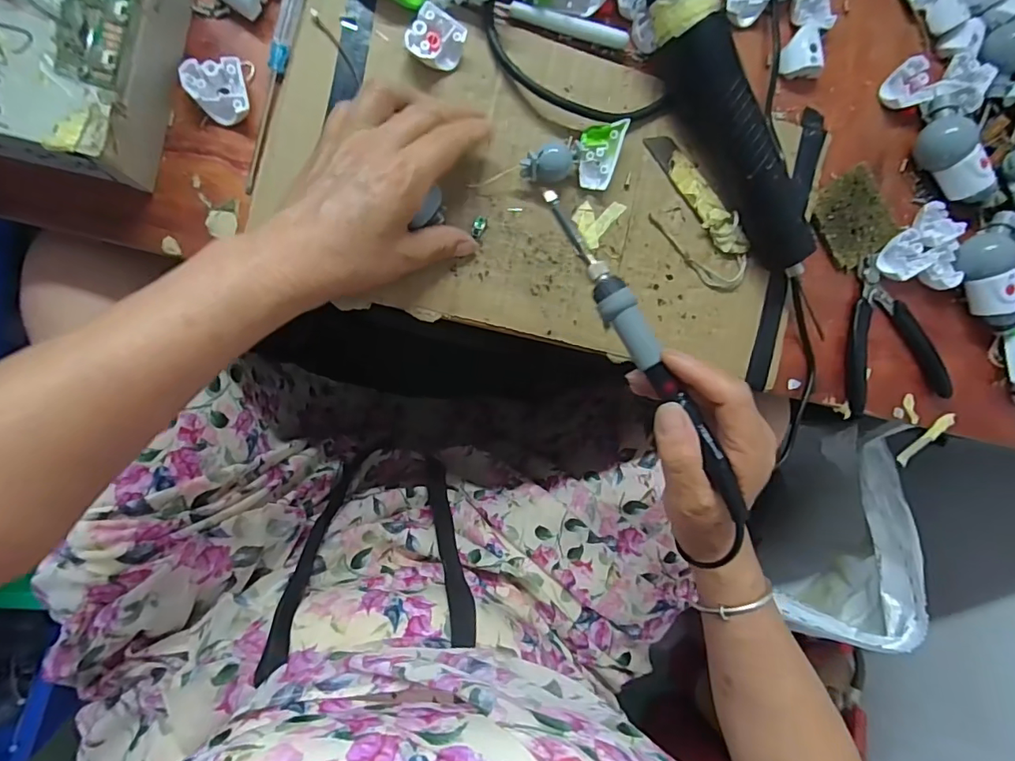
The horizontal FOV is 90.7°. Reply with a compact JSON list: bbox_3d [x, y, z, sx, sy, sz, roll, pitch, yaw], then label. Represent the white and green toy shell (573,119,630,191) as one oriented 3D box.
[{"bbox_3d":[0.058,-0.149,0.329,0.028,0.019,0.042,14,92,-9],"label":"white and green toy shell"}]

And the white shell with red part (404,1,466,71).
[{"bbox_3d":[-0.044,-0.207,0.307,0.030,0.015,0.030,27,90,-9],"label":"white shell with red part"}]

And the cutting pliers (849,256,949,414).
[{"bbox_3d":[0.294,-0.033,0.375,0.079,0.013,0.114,2,94,-9],"label":"cutting pliers"}]

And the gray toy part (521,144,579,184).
[{"bbox_3d":[0.026,-0.138,0.323,0.037,0.020,0.020,0,94,-9],"label":"gray toy part"}]

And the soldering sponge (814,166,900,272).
[{"bbox_3d":[0.257,-0.121,0.368,0.060,0.004,0.062,-35,98,-5],"label":"soldering sponge"}]

